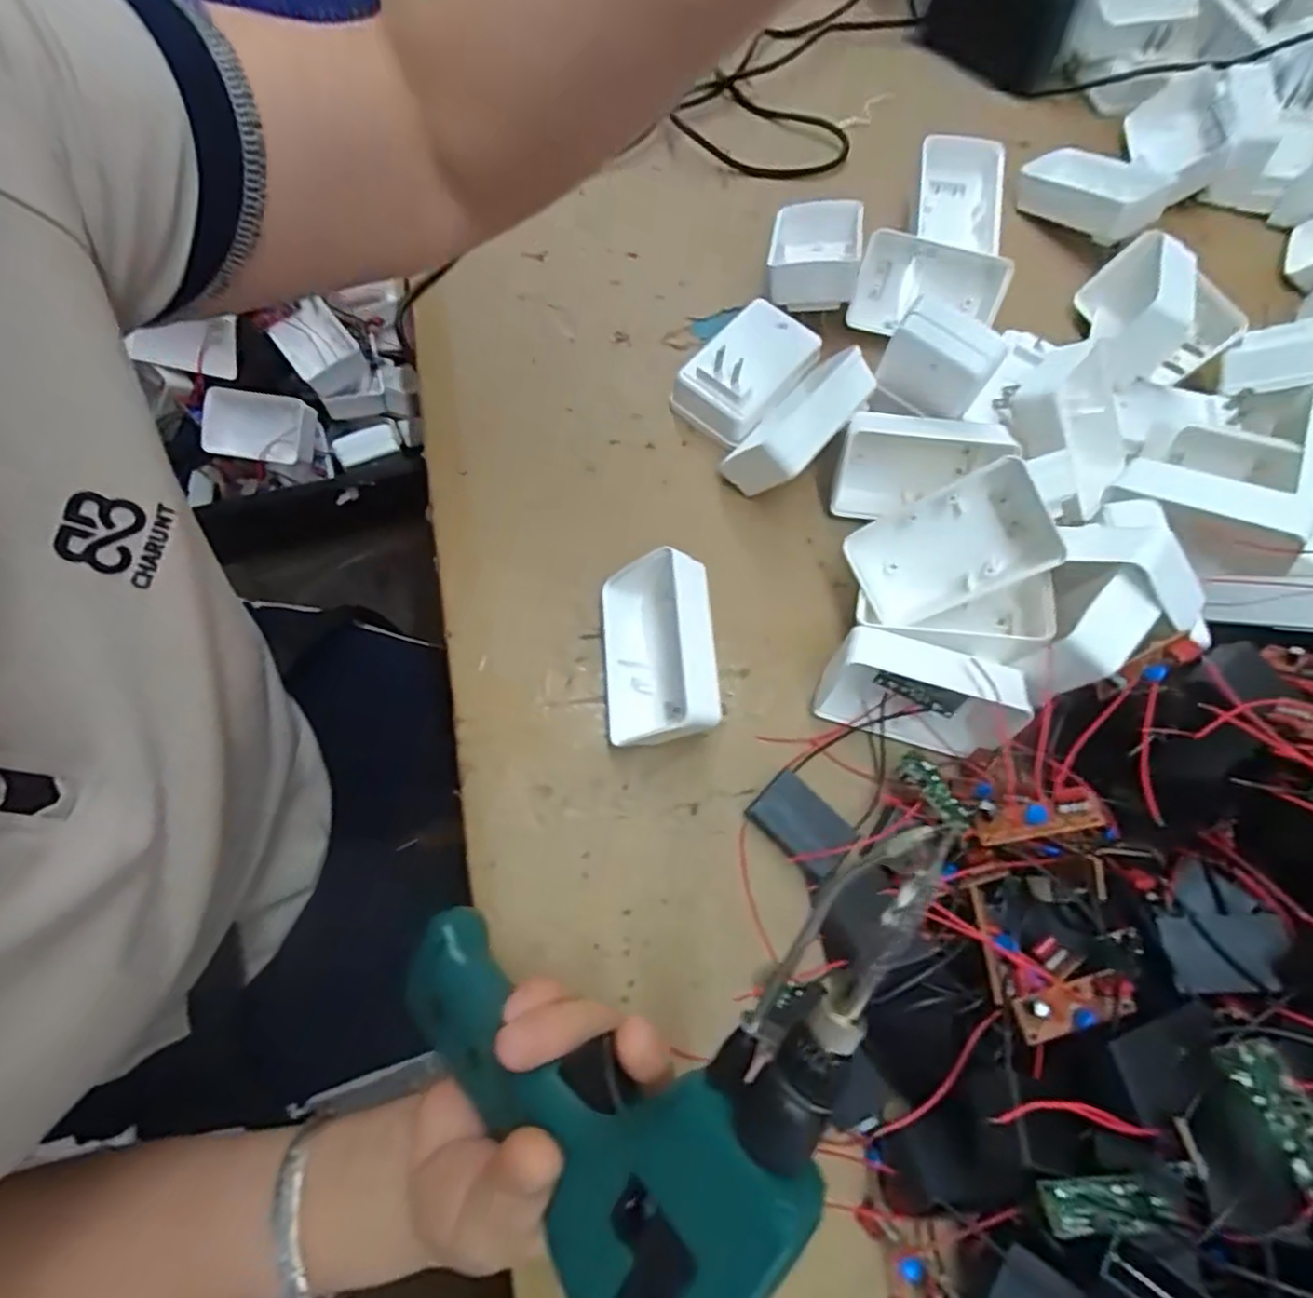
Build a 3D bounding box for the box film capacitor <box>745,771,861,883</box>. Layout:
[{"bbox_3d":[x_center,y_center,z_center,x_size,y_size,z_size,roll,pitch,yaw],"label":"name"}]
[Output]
[{"bbox_3d":[0.070,0.086,0.332,0.047,0.017,0.031,40,73,10],"label":"box film capacitor"}]

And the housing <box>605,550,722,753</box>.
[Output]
[{"bbox_3d":[0.000,0.002,0.340,0.054,0.052,0.094,-3,71,-5],"label":"housing"}]

